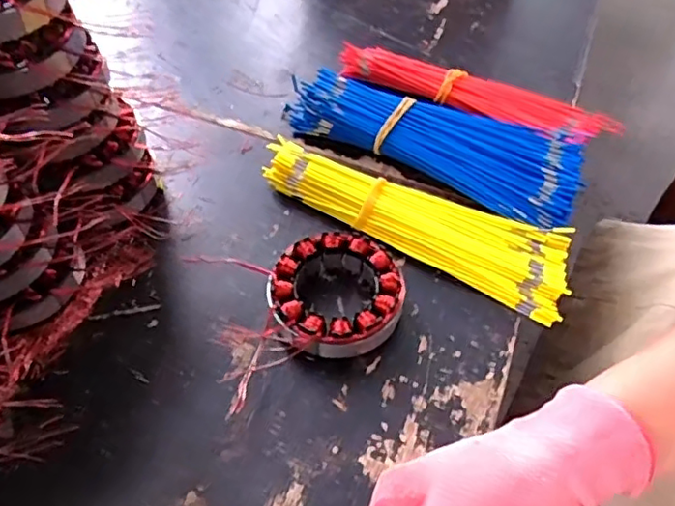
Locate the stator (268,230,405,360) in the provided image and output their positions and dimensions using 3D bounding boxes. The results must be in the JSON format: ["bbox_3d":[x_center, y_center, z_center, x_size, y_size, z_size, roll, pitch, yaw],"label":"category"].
[{"bbox_3d":[-0.002,0.028,0.406,0.085,0.032,0.087,2,51,-2],"label":"stator"}]

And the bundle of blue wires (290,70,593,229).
[{"bbox_3d":[0.080,-0.096,0.508,0.242,0.035,0.084,26,54,17],"label":"bundle of blue wires"}]

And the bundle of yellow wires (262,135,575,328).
[{"bbox_3d":[0.059,-0.029,0.460,0.241,0.024,0.068,26,54,17],"label":"bundle of yellow wires"}]

